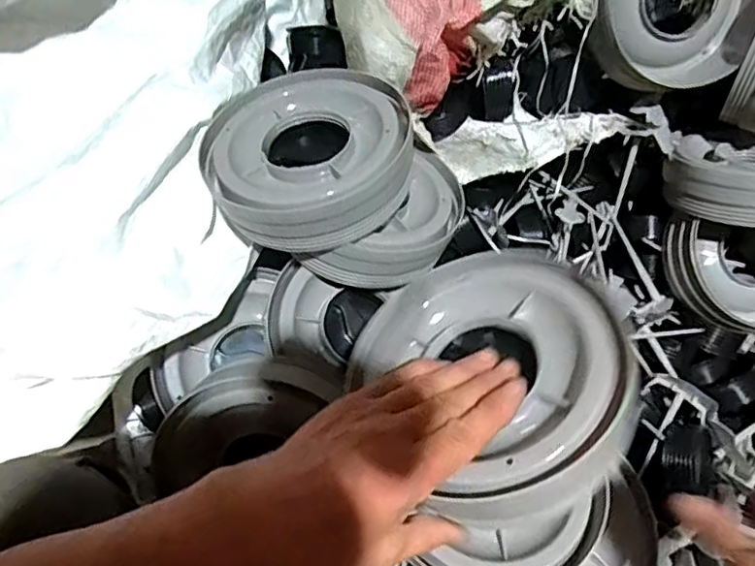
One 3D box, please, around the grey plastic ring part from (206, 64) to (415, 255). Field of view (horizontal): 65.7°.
[{"bbox_3d":[-0.052,-0.098,0.445,0.152,0.050,0.143,1,66,-3],"label":"grey plastic ring part"}]

